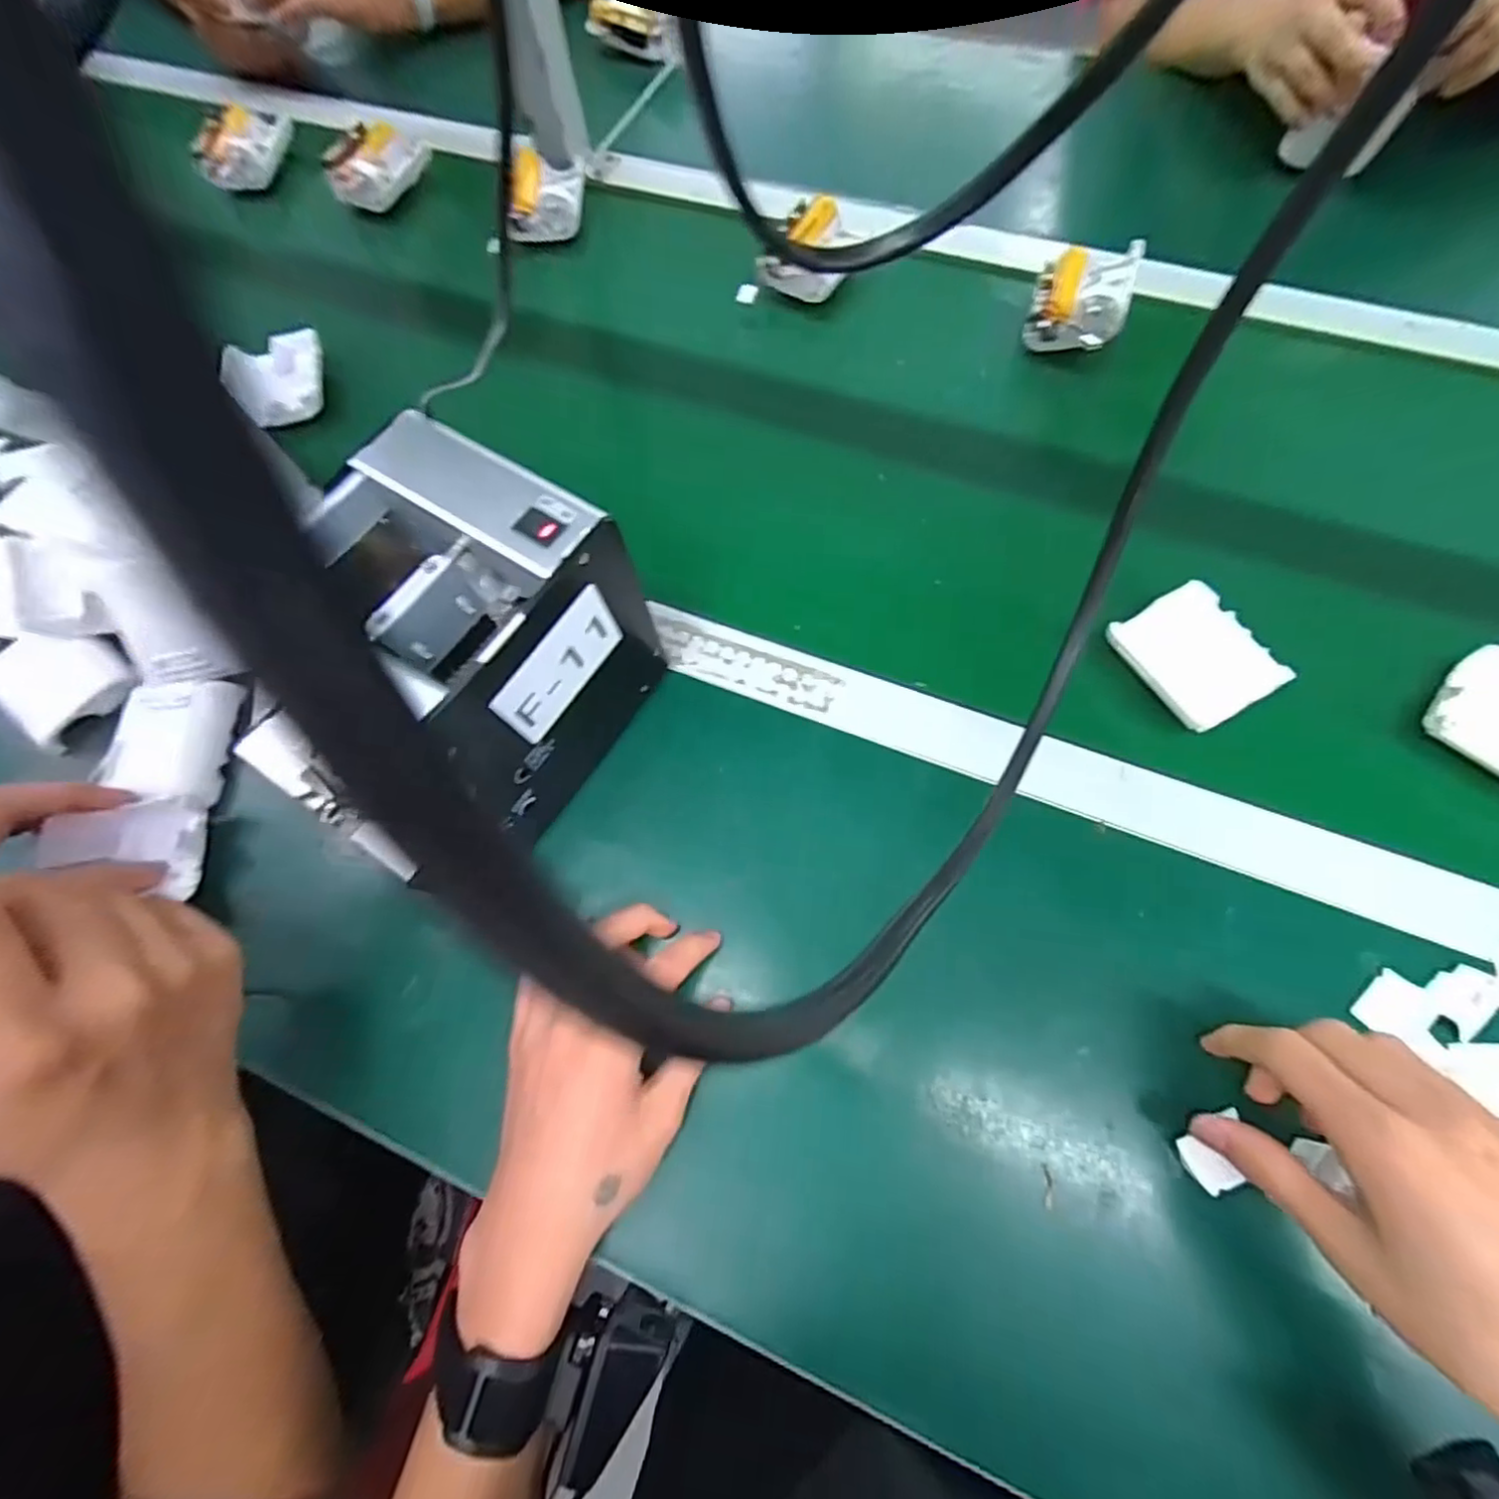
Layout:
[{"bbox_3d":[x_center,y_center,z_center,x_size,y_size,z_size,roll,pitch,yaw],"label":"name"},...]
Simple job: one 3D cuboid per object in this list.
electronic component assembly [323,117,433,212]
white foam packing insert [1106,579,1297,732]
[{"bbox_3d":[-0.343,-0.542,0.604,0.059,0.031,0.084,16,74,10],"label":"electronic component assembly"},{"bbox_3d":[0.265,-0.056,0.388,0.071,0.008,0.078,-27,71,-4],"label":"white foam packing insert"}]

